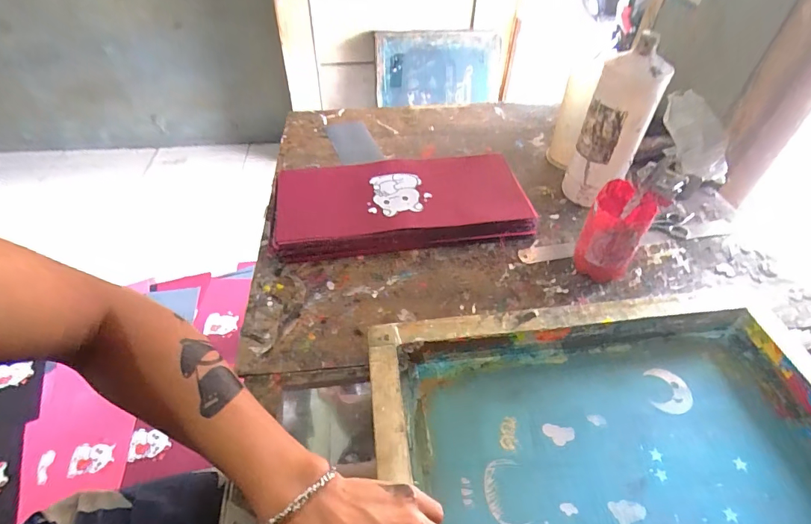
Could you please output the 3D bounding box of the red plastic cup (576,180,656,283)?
[{"bbox_3d":[0.256,-0.032,0.527,0.064,0.121,0.074,25,51,22],"label":"red plastic cup"}]

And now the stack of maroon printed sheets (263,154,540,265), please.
[{"bbox_3d":[-0.012,-0.093,0.634,0.363,0.049,0.185,-7,47,-6],"label":"stack of maroon printed sheets"}]

